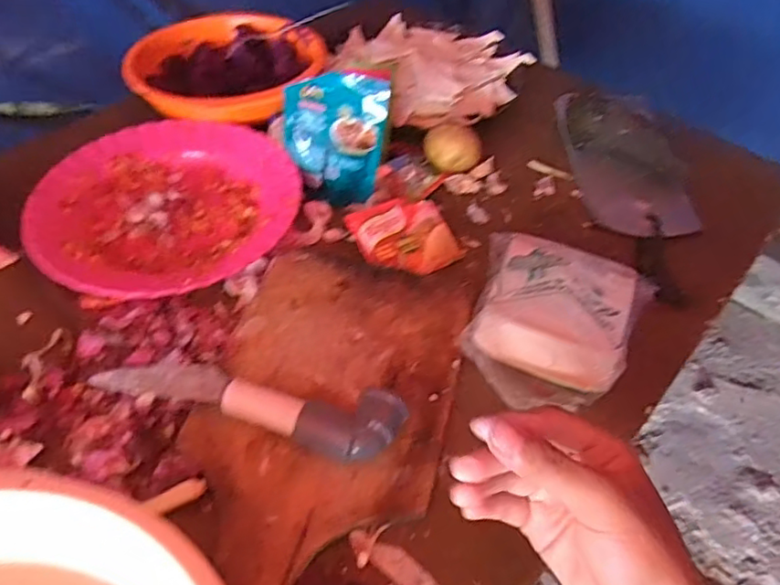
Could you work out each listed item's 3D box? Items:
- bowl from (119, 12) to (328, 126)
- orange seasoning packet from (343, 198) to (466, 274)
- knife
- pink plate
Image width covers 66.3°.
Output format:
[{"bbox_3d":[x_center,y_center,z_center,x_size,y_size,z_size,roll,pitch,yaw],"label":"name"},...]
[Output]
[{"bbox_3d":[-0.171,-0.232,0.635,0.192,0.047,0.187,2,48,-2],"label":"bowl"},{"bbox_3d":[0.014,-0.049,0.513,0.083,0.020,0.072,-18,51,-19],"label":"orange seasoning packet"},{"bbox_3d":[-0.091,0.064,0.383,0.197,0.031,0.043,16,48,10],"label":"knife"},{"bbox_3d":[-0.192,-0.077,0.513,0.208,0.031,0.213,2,48,-2],"label":"pink plate"}]

